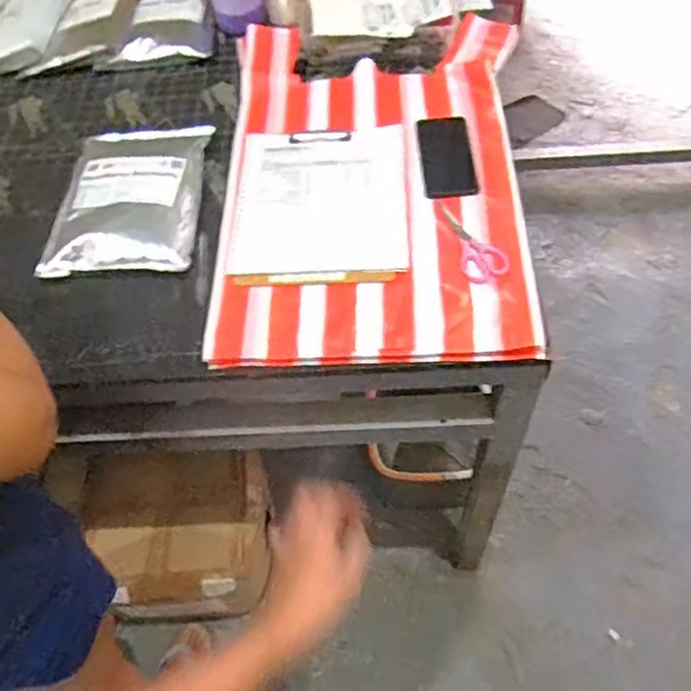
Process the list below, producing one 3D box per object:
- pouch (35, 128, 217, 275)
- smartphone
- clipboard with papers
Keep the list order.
[{"bbox_3d":[-0.310,-0.224,0.969,0.197,0.035,0.300,-1,55,3],"label":"pouch"},{"bbox_3d":[0.149,-0.280,0.979,0.074,0.009,0.171,-3,55,2],"label":"smartphone"},{"bbox_3d":[-0.034,-0.207,0.950,0.241,0.019,0.298,0,55,4],"label":"clipboard with papers"}]

